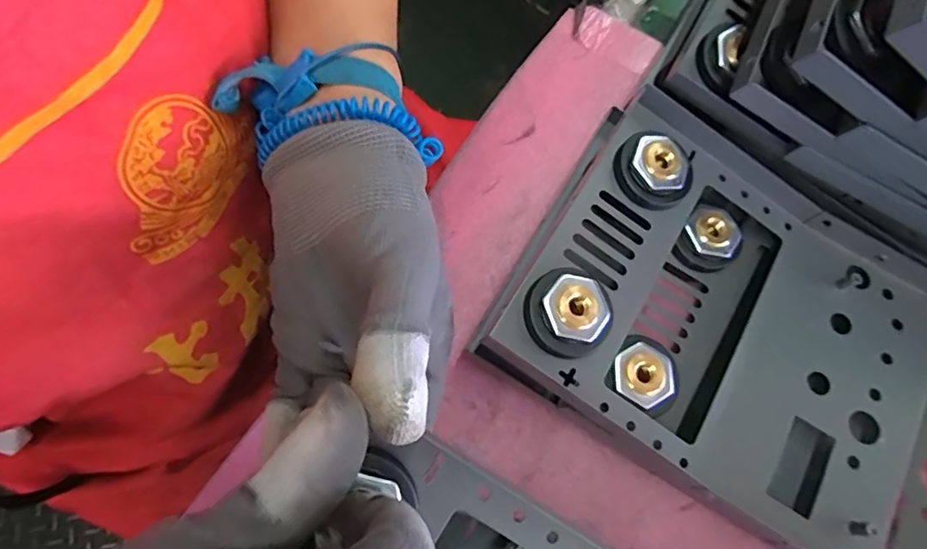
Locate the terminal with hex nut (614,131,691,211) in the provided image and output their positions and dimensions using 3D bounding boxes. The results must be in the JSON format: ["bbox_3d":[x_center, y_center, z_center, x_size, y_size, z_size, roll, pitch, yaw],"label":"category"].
[{"bbox_3d":[0.090,-0.049,0.270,0.030,0.013,0.036,-39,77,-11],"label":"terminal with hex nut"}]

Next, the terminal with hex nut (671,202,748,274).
[{"bbox_3d":[0.125,-0.017,0.287,0.030,0.010,0.033,0,74,0],"label":"terminal with hex nut"}]

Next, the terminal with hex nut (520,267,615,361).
[{"bbox_3d":[0.044,0.017,0.246,0.036,0.021,0.035,0,74,0],"label":"terminal with hex nut"}]

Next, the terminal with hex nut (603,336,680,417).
[{"bbox_3d":[0.083,0.045,0.258,0.033,0.011,0.031,0,74,0],"label":"terminal with hex nut"}]

